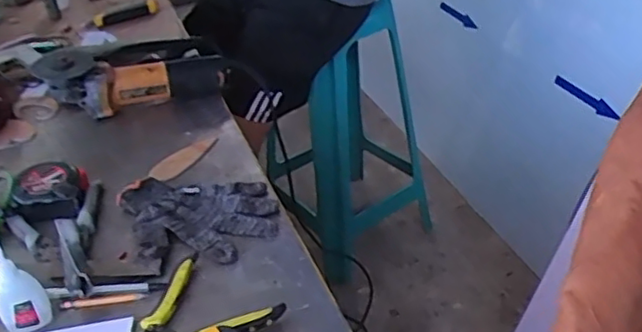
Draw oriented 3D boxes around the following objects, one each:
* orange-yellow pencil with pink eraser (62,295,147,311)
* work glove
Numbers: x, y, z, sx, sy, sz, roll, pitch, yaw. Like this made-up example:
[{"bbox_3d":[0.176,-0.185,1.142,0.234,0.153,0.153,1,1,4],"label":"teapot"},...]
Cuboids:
[{"bbox_3d":[-0.225,0.138,0.662,0.081,0.009,0.011,-8,34,-5],"label":"orange-yellow pencil with pink eraser"},{"bbox_3d":[-0.144,0.059,0.758,0.178,0.024,0.154,-8,34,-7],"label":"work glove"}]

